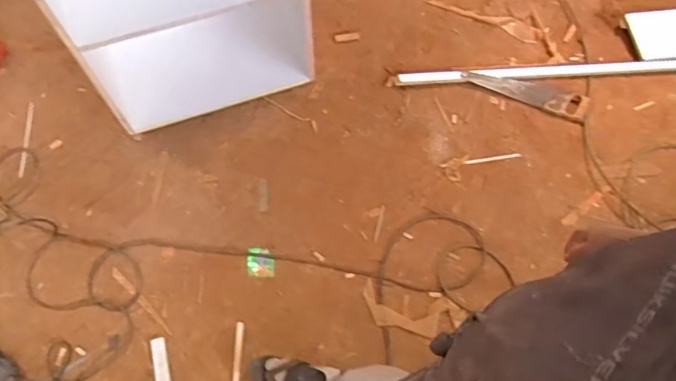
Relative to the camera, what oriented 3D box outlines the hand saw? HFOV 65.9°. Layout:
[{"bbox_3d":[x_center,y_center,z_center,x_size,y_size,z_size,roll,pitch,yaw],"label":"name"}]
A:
[{"bbox_3d":[0.596,-0.323,1.655,0.388,0.018,0.091,21,67,6],"label":"hand saw"}]

